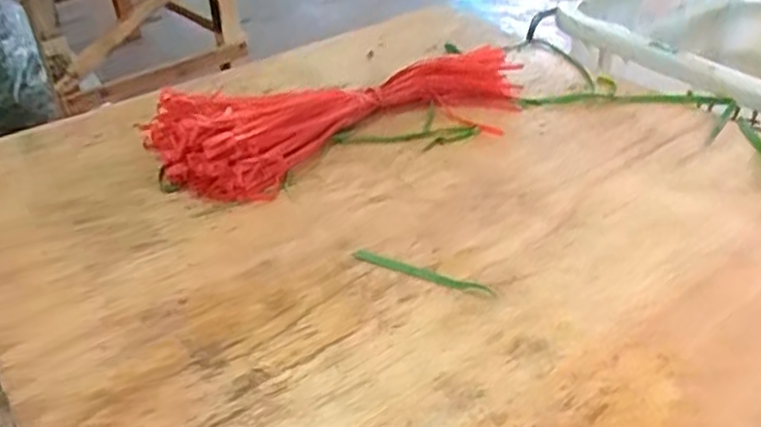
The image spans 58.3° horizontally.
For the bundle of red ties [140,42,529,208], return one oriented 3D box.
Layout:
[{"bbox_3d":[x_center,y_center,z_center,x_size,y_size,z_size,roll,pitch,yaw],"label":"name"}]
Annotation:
[{"bbox_3d":[-0.018,-0.091,0.592,0.349,0.061,0.122,-19,39,-19],"label":"bundle of red ties"}]

